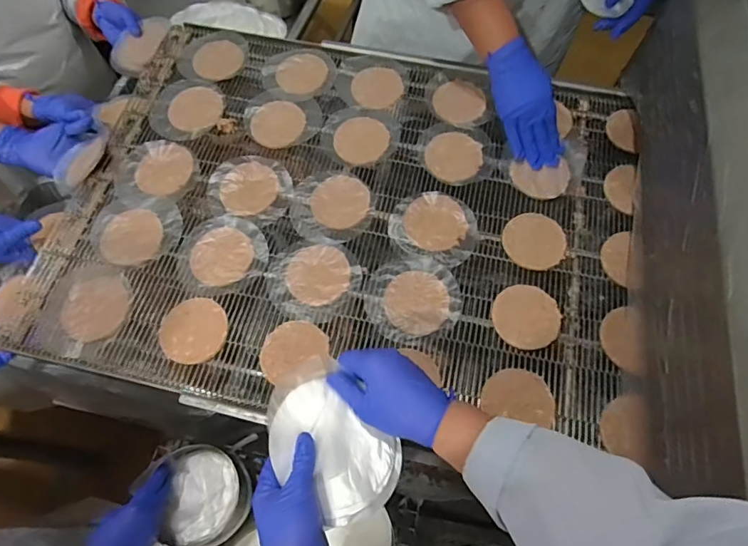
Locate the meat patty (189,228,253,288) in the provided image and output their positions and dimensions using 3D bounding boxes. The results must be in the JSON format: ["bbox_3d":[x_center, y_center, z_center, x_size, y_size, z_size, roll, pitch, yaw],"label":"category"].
[{"bbox_3d":[-0.208,-0.024,0.651,0.080,0.006,0.085,1,66,-2],"label":"meat patty"}]

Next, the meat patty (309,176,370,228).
[{"bbox_3d":[-0.048,-0.104,0.690,0.083,0.004,0.085,1,66,-2],"label":"meat patty"}]

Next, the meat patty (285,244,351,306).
[{"bbox_3d":[-0.075,0.000,0.637,0.081,0.009,0.087,1,66,-2],"label":"meat patty"}]

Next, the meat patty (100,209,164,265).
[{"bbox_3d":[-0.339,-0.051,0.664,0.081,0.004,0.082,1,66,-2],"label":"meat patty"}]

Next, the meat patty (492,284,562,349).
[{"bbox_3d":[0.194,0.054,0.609,0.078,0.017,0.084,1,66,-2],"label":"meat patty"}]

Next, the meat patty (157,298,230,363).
[{"bbox_3d":[-0.229,0.073,0.608,0.083,0.009,0.084,1,66,-2],"label":"meat patty"}]

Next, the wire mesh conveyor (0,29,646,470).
[{"bbox_3d":[-0.040,-0.097,0.684,0.783,0.038,0.597,12,66,6],"label":"wire mesh conveyor"}]

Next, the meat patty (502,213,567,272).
[{"bbox_3d":[0.224,-0.044,0.661,0.084,0.009,0.083,1,66,-2],"label":"meat patty"}]

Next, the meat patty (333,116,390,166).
[{"bbox_3d":[-0.018,-0.207,0.735,0.083,0.008,0.080,1,66,-2],"label":"meat patty"}]

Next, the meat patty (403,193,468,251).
[{"bbox_3d":[0.087,-0.072,0.673,0.082,0.007,0.085,1,66,-2],"label":"meat patty"}]

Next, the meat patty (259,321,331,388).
[{"bbox_3d":[-0.098,0.098,0.590,0.083,0.012,0.082,-22,69,-12],"label":"meat patty"}]

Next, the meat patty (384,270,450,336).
[{"bbox_3d":[0.056,0.038,0.619,0.080,0.008,0.085,1,66,-2],"label":"meat patty"}]

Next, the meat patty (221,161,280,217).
[{"bbox_3d":[-0.183,-0.125,0.700,0.081,0.004,0.088,1,66,-2],"label":"meat patty"}]

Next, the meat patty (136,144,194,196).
[{"bbox_3d":[-0.312,-0.155,0.713,0.081,0.008,0.091,-24,69,-13],"label":"meat patty"}]

